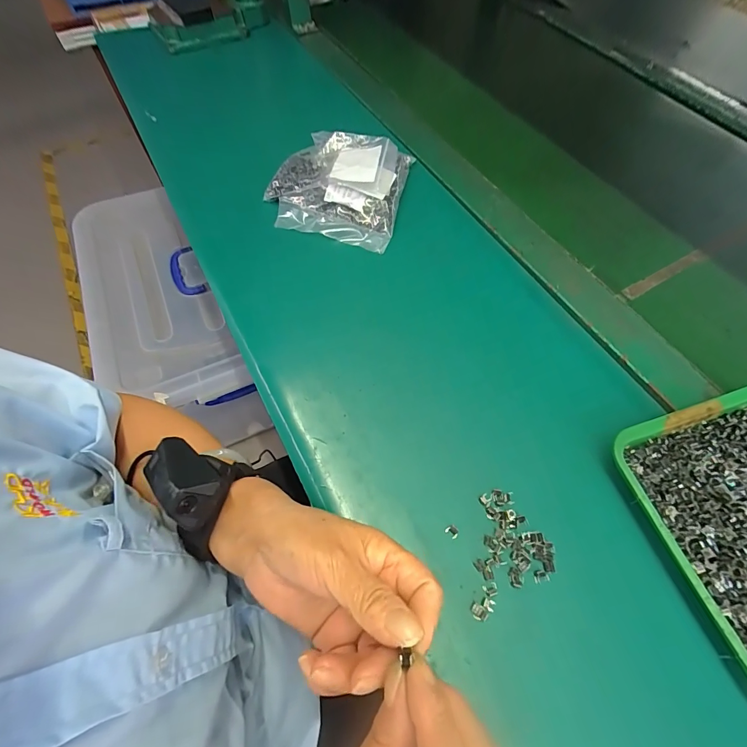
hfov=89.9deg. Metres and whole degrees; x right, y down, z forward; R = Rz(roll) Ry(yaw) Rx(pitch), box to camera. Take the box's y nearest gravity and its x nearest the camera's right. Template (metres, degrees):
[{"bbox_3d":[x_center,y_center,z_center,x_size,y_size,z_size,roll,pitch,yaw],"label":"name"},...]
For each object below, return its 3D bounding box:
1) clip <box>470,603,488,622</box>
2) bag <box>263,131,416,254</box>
[{"bbox_3d":[0.070,0.158,0.247,0.008,0.004,0.010,-40,68,-20],"label":"clip"},{"bbox_3d":[-0.040,-0.227,0.440,0.153,0.043,0.153,14,61,7],"label":"bag"}]

